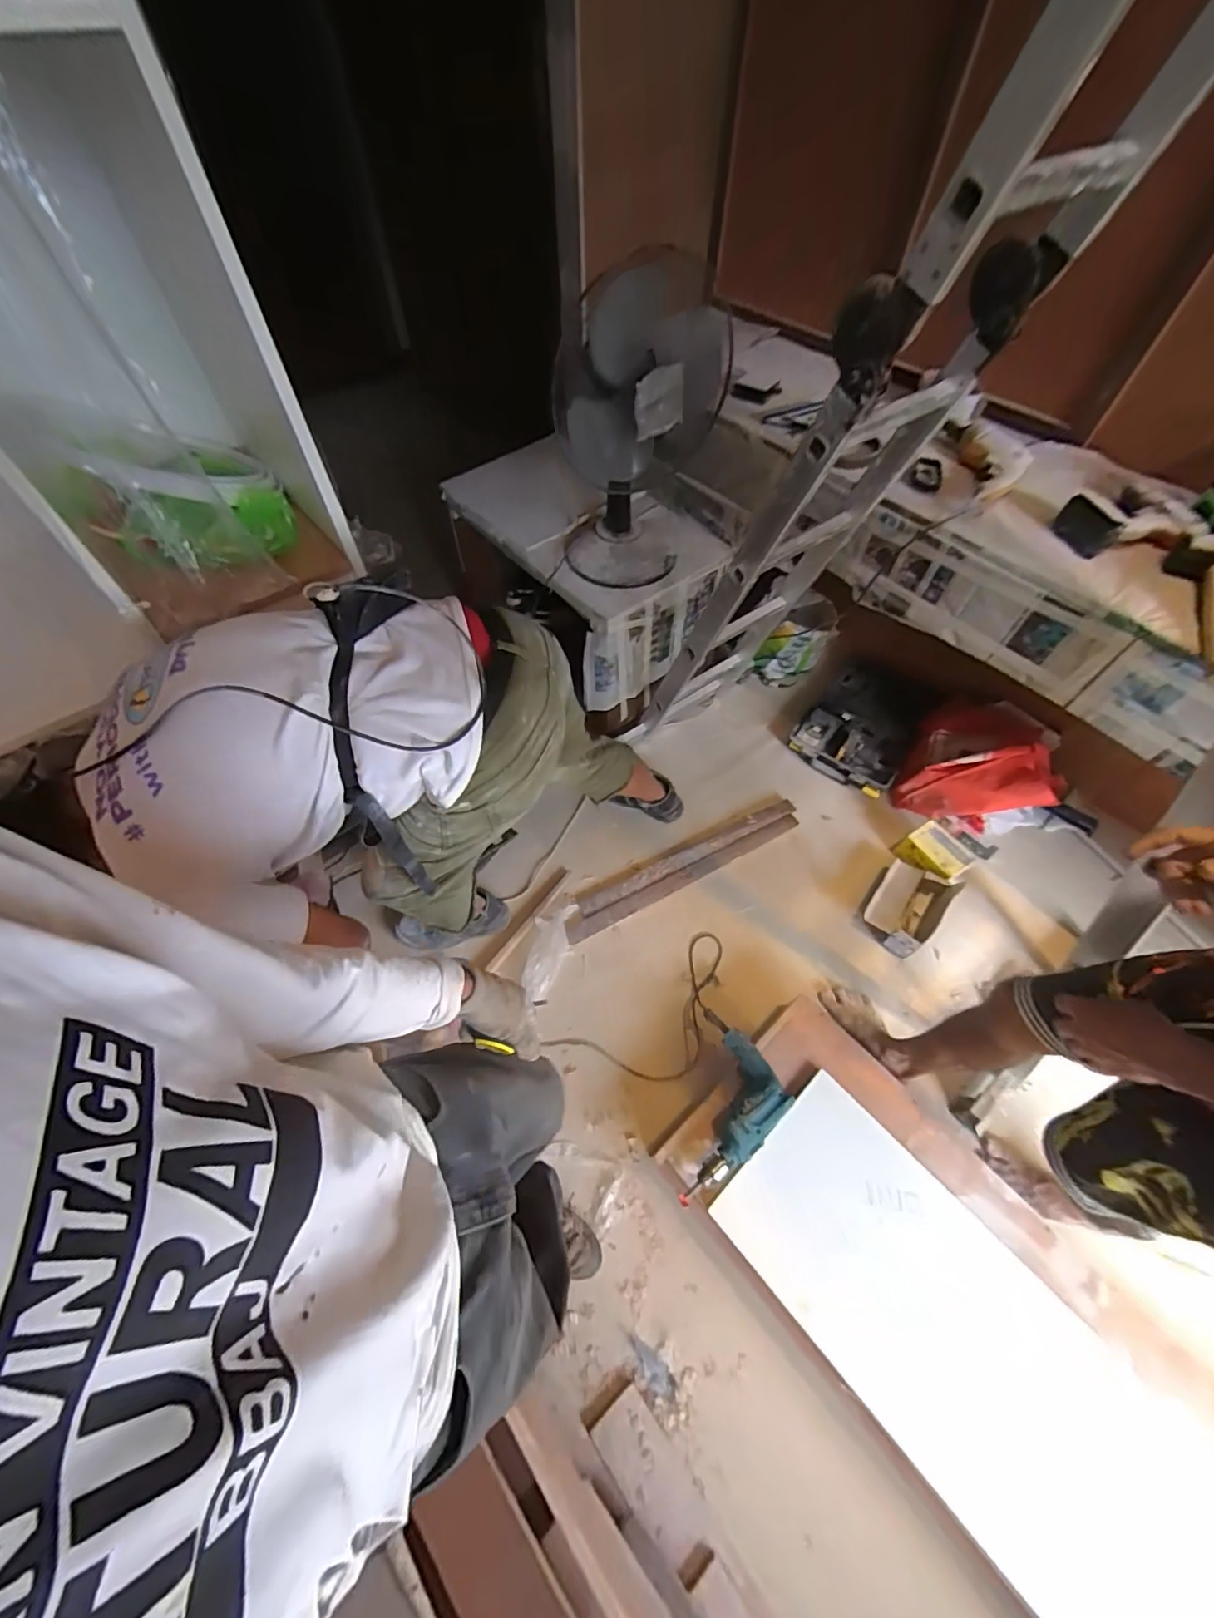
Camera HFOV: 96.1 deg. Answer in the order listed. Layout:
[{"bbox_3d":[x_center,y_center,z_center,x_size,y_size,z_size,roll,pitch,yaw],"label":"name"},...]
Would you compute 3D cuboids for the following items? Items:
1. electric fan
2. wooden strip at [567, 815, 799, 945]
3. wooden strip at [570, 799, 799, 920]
[{"bbox_3d":[0.064,-0.849,1.249,0.354,0.525,0.340,5,58,4],"label":"electric fan"},{"bbox_3d":[0.225,0.187,1.550,0.743,0.021,0.056,-26,60,-12],"label":"wooden strip"},{"bbox_3d":[0.237,0.129,1.585,0.705,0.017,0.063,-25,60,-12],"label":"wooden strip"}]

